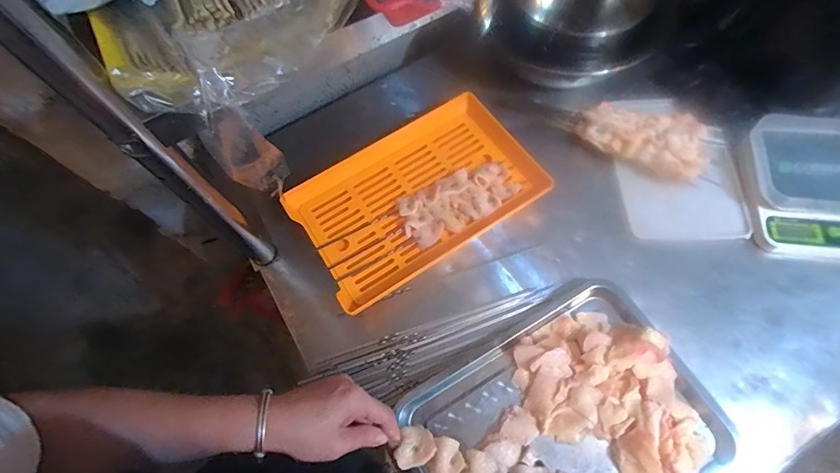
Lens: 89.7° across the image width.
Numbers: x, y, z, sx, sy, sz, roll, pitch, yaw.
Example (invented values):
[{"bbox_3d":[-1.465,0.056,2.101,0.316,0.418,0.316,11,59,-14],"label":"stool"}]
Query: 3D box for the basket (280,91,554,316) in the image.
[{"bbox_3d":[-0.002,-0.063,0.632,0.341,0.036,0.213,-31,69,-11],"label":"basket"}]

